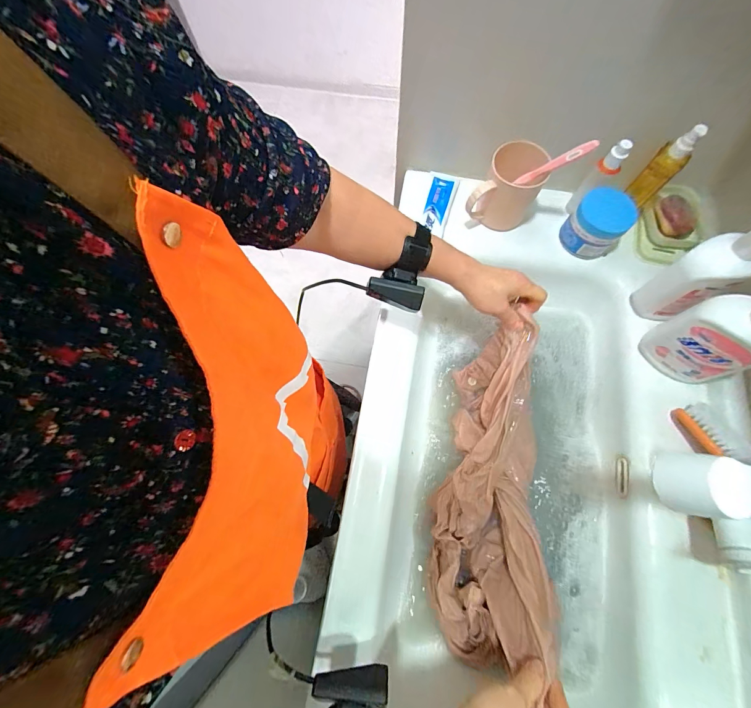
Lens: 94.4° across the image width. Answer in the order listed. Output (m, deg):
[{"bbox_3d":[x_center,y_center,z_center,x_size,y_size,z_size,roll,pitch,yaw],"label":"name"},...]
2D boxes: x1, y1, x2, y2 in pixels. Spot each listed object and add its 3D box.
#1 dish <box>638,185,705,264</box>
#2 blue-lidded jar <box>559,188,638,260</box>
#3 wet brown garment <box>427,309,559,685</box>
[{"bbox_3d":[0.465,-0.203,0.551,0.102,0.043,0.094,-39,75,-11],"label":"dish"},{"bbox_3d":[0.342,-0.198,0.537,0.066,0.073,0.080,-41,76,-12],"label":"blue-lidded jar"},{"bbox_3d":[0.158,0.181,0.474,0.123,0.159,0.423,9,77,4],"label":"wet brown garment"}]

